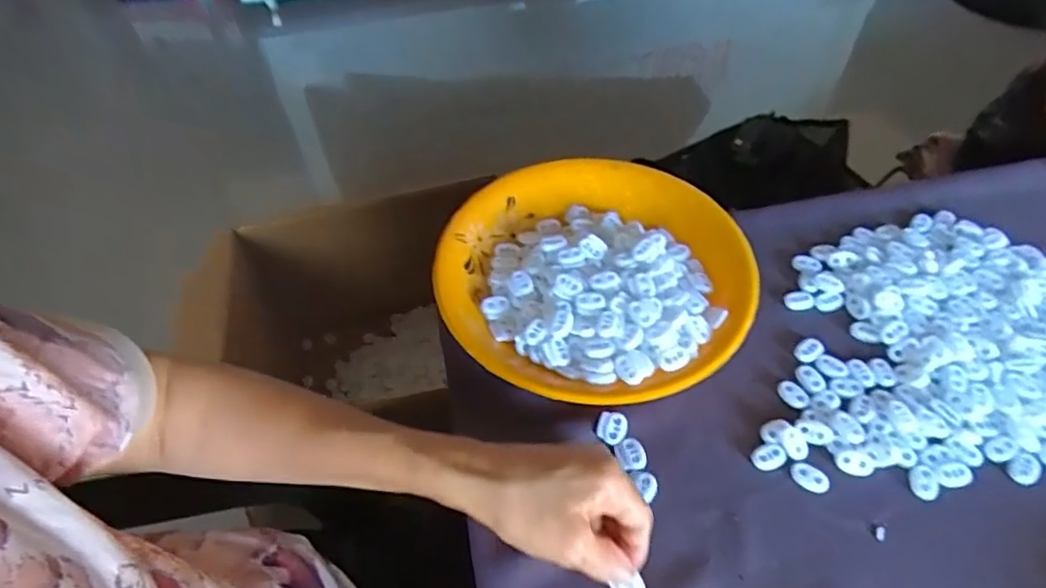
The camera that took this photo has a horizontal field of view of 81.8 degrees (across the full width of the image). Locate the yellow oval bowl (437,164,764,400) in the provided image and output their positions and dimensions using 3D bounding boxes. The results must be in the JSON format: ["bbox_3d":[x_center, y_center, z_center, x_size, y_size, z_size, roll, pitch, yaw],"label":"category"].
[{"bbox_3d":[0.052,-0.017,0.480,0.228,0.043,0.237,-11,51,-7],"label":"yellow oval bowl"}]

